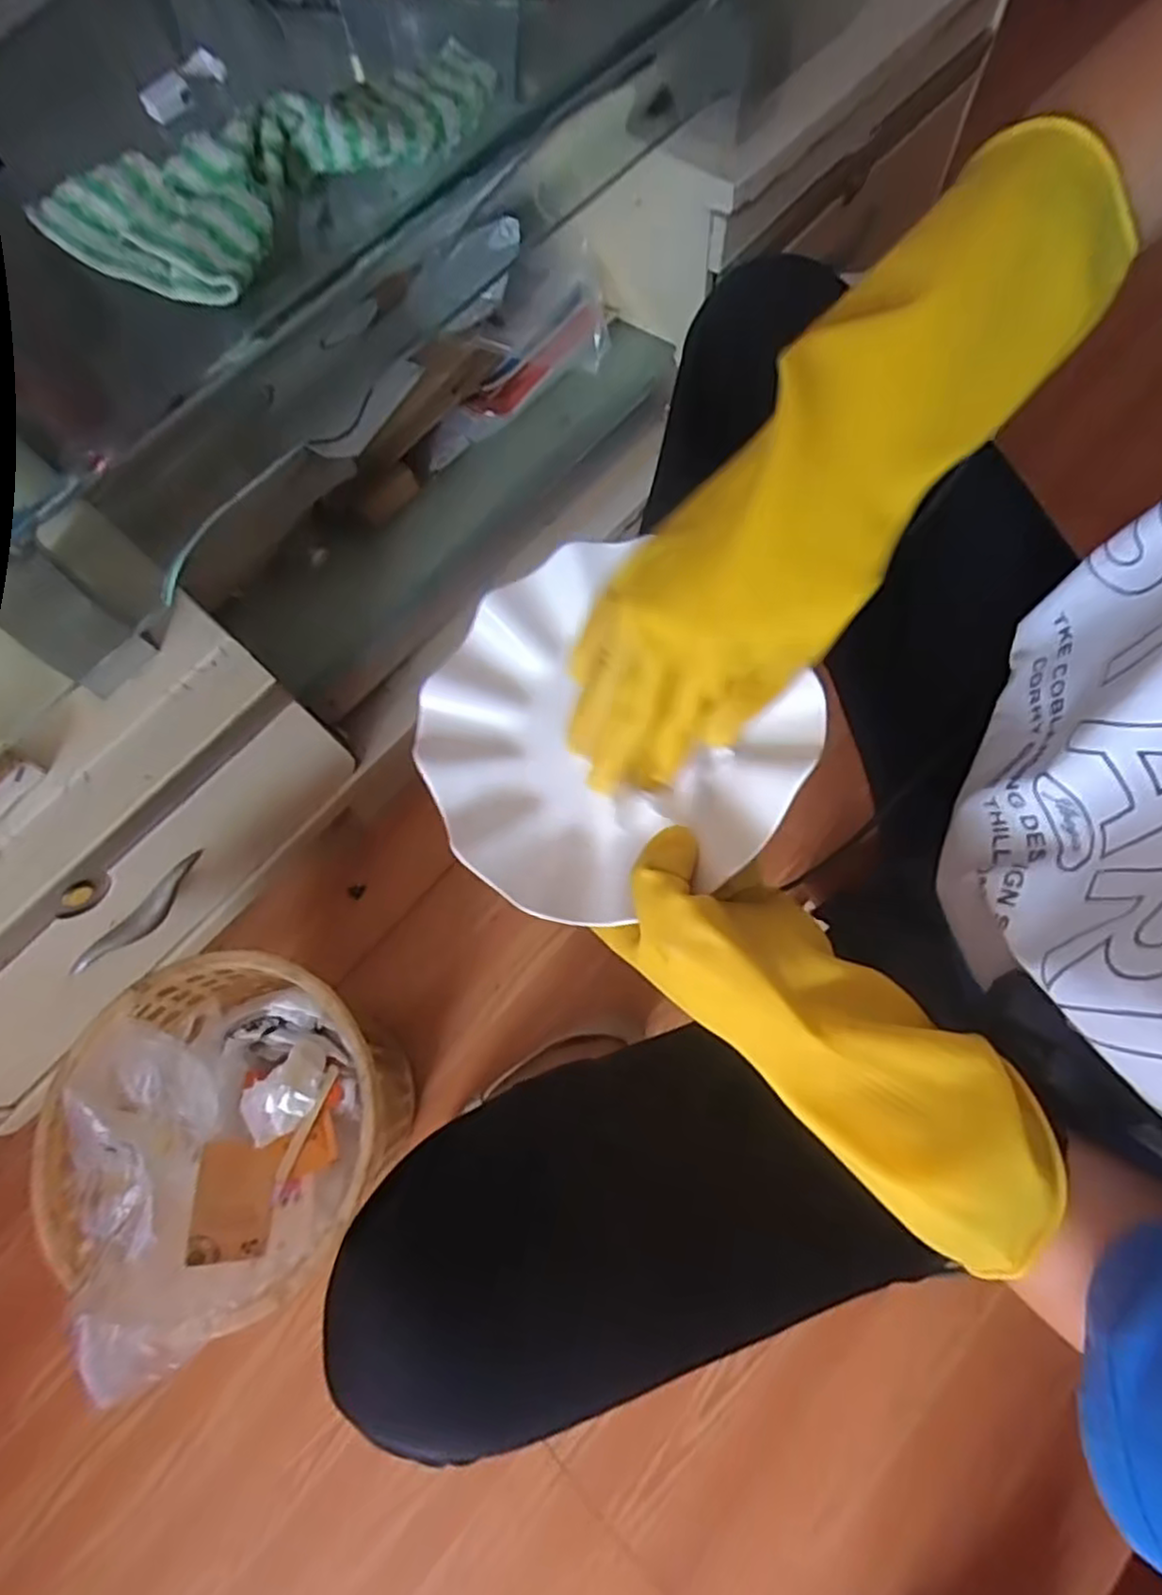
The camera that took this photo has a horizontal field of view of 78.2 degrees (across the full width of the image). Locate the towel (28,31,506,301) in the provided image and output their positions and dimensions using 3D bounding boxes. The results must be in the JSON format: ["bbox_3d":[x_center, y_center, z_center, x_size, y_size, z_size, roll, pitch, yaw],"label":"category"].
[{"bbox_3d":[-0.186,-0.403,0.441,0.274,0.035,0.135,-41,73,-12],"label":"towel"}]

